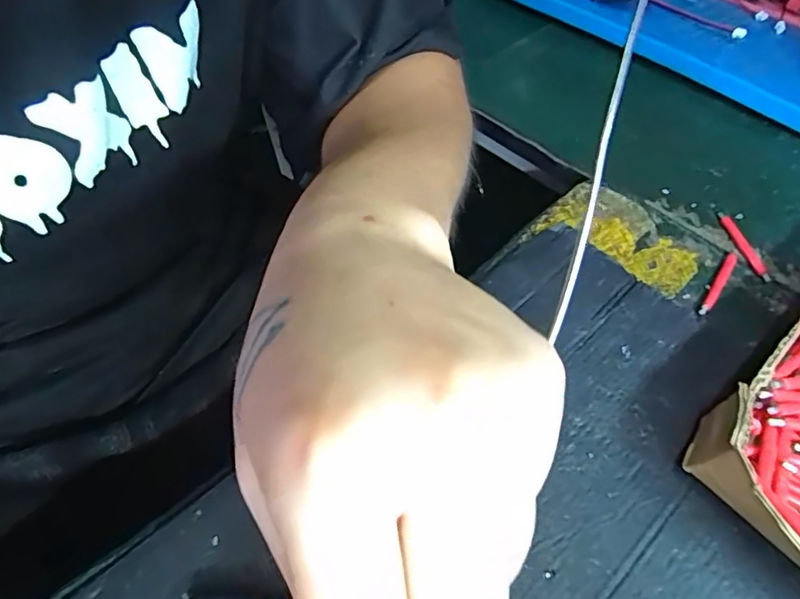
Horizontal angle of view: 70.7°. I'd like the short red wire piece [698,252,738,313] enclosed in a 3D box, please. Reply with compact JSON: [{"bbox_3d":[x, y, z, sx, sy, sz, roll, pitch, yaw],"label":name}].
[{"bbox_3d":[0.190,-0.010,0.335,0.007,0.005,0.057,34,59,19],"label":"short red wire piece"}]

